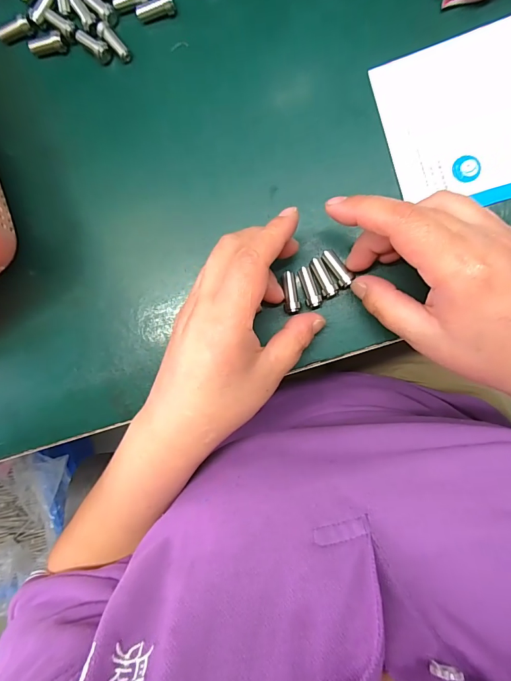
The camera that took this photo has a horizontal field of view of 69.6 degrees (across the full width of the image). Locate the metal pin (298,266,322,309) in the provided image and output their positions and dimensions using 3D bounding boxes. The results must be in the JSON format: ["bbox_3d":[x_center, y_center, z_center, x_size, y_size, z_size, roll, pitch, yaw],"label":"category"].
[{"bbox_3d":[0.035,-0.035,0.240,0.010,0.006,0.027,-19,90,9],"label":"metal pin"}]

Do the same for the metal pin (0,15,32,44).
[{"bbox_3d":[-0.173,-0.223,0.264,0.025,0.009,0.007,-20,90,9],"label":"metal pin"}]

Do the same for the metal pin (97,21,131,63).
[{"bbox_3d":[-0.098,-0.207,0.254,0.009,0.008,0.026,-39,87,8],"label":"metal pin"}]

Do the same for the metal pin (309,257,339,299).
[{"bbox_3d":[0.044,-0.041,0.241,0.010,0.010,0.027,-30,88,8],"label":"metal pin"}]

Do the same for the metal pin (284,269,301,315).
[{"bbox_3d":[0.023,-0.032,0.242,0.010,0.007,0.028,-11,91,8],"label":"metal pin"}]

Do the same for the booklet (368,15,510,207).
[{"bbox_3d":[0.152,-0.142,0.223,0.137,0.006,0.105,-16,91,9],"label":"booklet"}]

